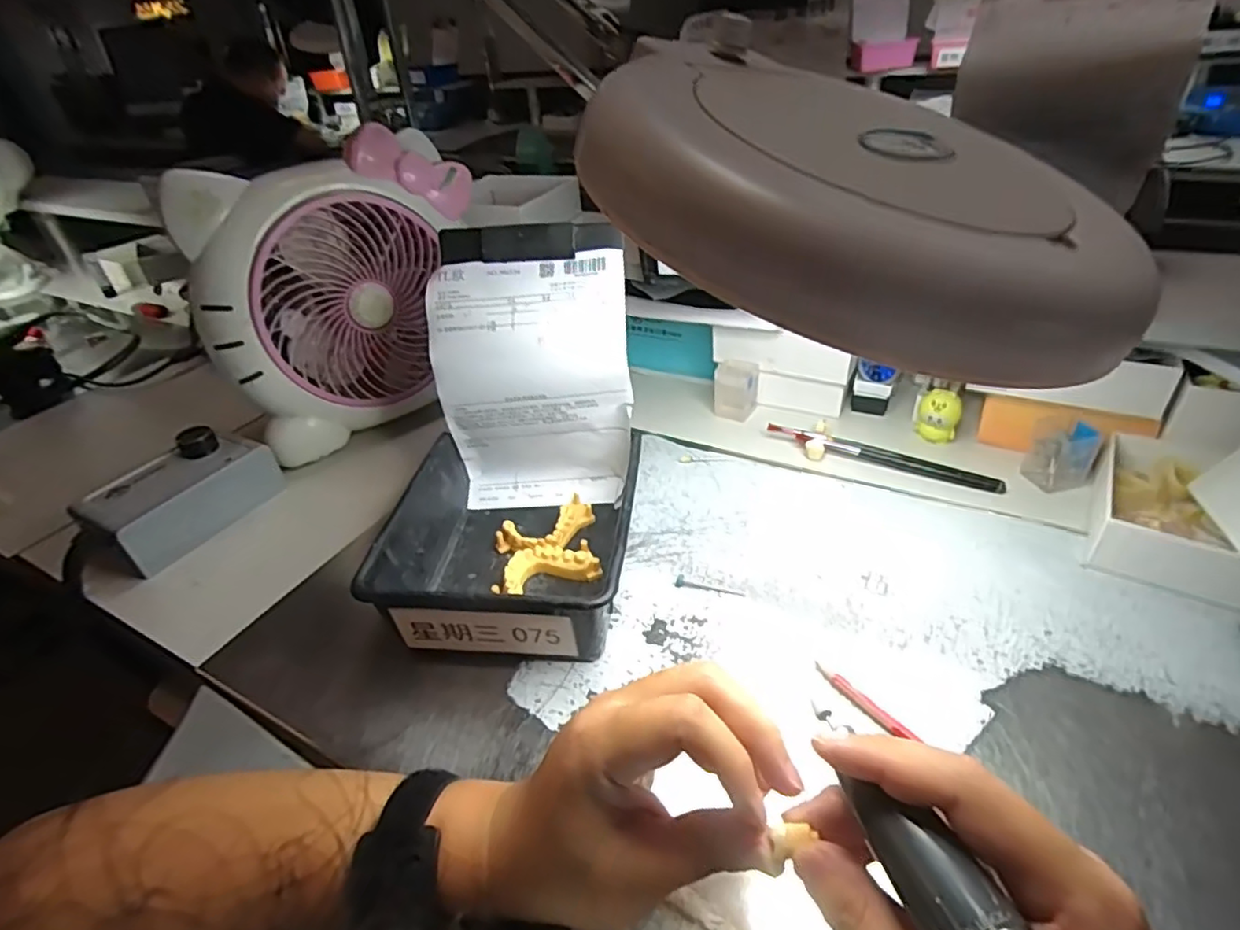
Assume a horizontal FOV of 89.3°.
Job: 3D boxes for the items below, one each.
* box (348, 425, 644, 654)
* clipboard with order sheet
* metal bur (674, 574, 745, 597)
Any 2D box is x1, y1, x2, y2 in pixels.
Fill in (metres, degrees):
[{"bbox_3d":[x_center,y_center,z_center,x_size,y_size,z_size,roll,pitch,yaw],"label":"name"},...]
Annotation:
[{"bbox_3d":[-0.071,0.054,0.444,0.160,0.068,0.170,1,36,9],"label":"box"},{"bbox_3d":[-0.065,-0.065,0.493,0.148,0.202,0.077,0,36,8],"label":"clipboard with order sheet"},{"bbox_3d":[0.063,0.085,0.437,0.047,0.006,0.008,6,38,16],"label":"metal bur"}]

